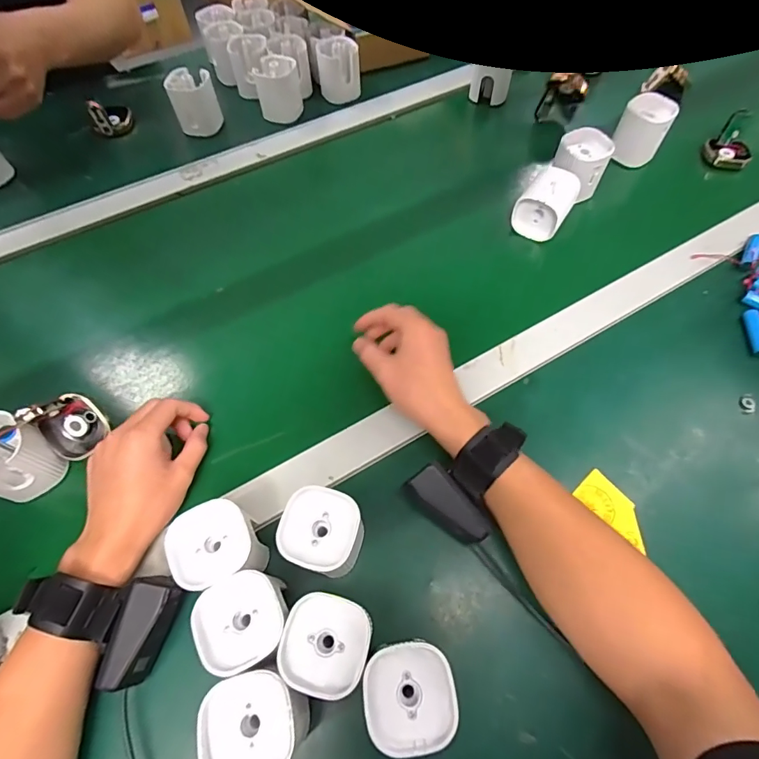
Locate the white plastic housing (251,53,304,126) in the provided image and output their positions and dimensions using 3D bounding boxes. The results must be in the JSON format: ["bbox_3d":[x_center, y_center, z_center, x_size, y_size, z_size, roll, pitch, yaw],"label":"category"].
[{"bbox_3d":[-0.145,-0.413,0.630,0.059,0.069,0.064,-14,63,-7],"label":"white plastic housing"}]

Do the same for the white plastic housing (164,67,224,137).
[{"bbox_3d":[-0.253,-0.377,0.613,0.062,0.076,0.057,-18,63,-9],"label":"white plastic housing"}]

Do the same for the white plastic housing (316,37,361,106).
[{"bbox_3d":[-0.060,-0.460,0.651,0.061,0.068,0.050,-5,62,-2],"label":"white plastic housing"}]

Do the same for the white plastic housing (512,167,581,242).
[{"bbox_3d":[0.195,-0.205,0.511,0.053,0.050,0.065,31,67,16],"label":"white plastic housing"}]

